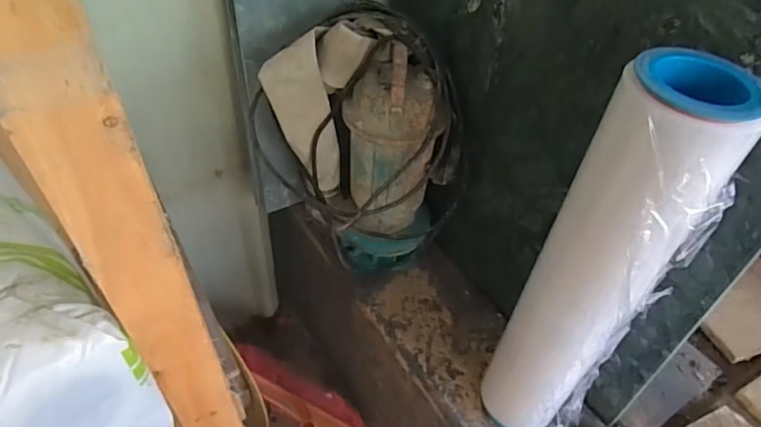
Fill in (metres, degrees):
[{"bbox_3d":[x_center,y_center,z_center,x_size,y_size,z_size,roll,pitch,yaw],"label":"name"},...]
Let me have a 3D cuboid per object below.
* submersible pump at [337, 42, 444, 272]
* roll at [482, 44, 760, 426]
[{"bbox_3d":[0.011,-0.050,0.806,0.148,0.355,0.158,7,47,1],"label":"submersible pump"},{"bbox_3d":[0.222,0.074,0.557,0.117,0.478,0.112,30,52,20],"label":"roll"}]

